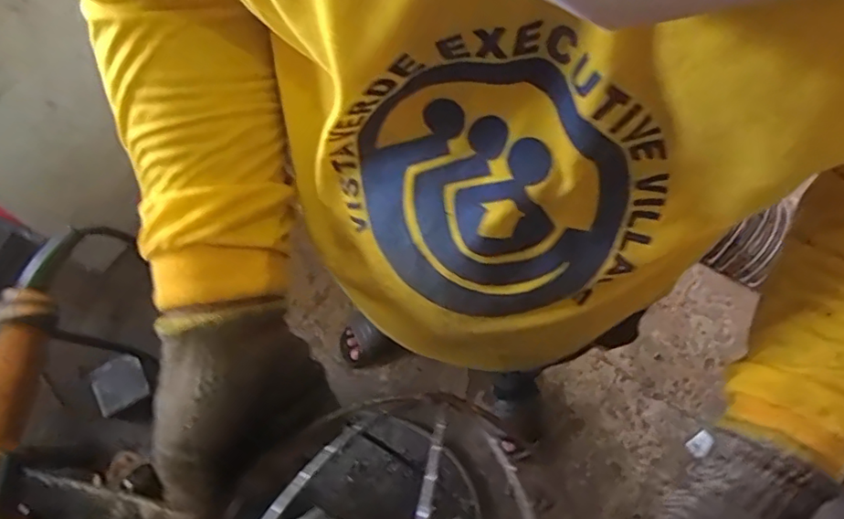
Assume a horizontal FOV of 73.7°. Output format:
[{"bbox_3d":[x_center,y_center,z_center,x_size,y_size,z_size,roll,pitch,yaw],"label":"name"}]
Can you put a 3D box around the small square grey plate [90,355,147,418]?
[{"bbox_3d":[-0.603,0.246,1.123,0.094,0.012,0.093,-27,82,-35],"label":"small square grey plate"}]

